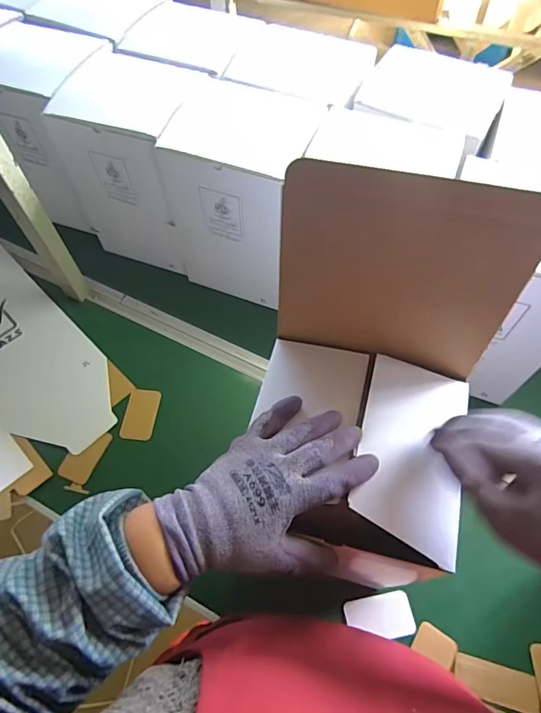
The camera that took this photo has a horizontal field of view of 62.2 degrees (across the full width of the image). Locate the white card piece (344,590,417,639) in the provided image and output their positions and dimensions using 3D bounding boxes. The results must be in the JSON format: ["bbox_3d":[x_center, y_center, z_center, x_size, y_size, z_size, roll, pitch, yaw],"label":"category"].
[{"bbox_3d":[0.141,0.338,0.581,0.083,0.006,0.051,-10,61,-3],"label":"white card piece"}]

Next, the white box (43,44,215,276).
[{"bbox_3d":[-0.209,-0.335,0.786,0.188,0.292,0.192,20,63,13],"label":"white box"}]

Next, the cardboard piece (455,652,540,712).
[{"bbox_3d":[0.274,0.397,0.545,0.096,0.006,0.041,13,62,9],"label":"cardboard piece"}]

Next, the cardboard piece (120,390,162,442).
[{"bbox_3d":[-0.211,0.094,0.733,0.053,0.009,0.084,5,66,4],"label":"cardboard piece"}]

